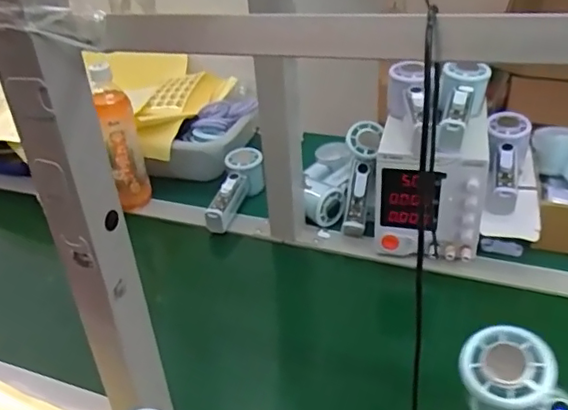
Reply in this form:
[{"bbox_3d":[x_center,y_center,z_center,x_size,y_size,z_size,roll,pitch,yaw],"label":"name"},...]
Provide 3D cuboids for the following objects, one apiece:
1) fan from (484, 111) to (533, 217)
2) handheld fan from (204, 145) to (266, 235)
[{"bbox_3d":[0.284,-0.055,0.745,0.054,0.059,0.161,8,56,20],"label":"fan"},{"bbox_3d":[-0.068,-0.028,0.860,0.054,0.053,0.170,2,32,11],"label":"handheld fan"}]

